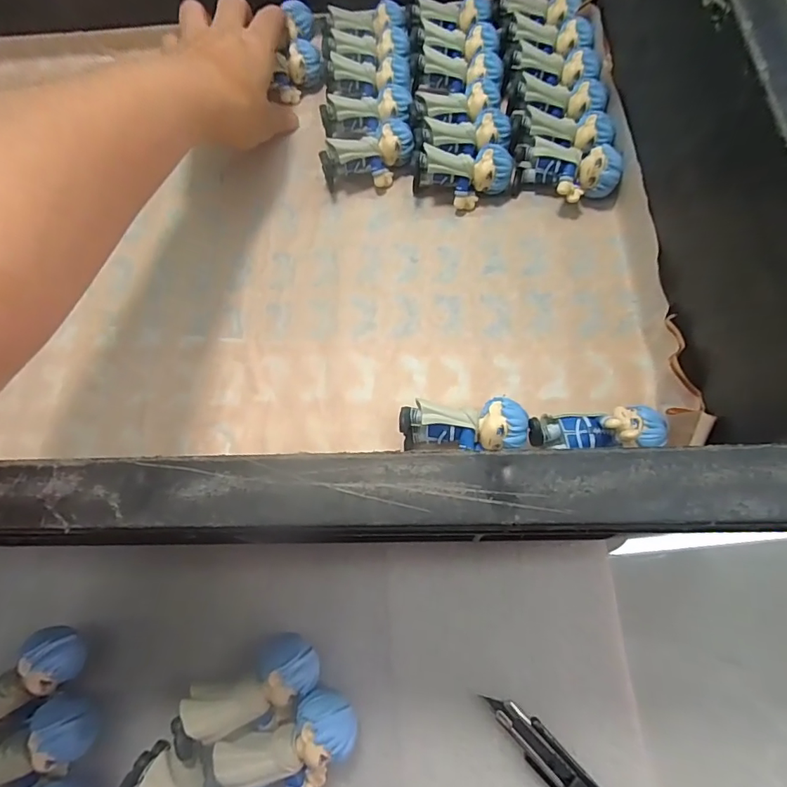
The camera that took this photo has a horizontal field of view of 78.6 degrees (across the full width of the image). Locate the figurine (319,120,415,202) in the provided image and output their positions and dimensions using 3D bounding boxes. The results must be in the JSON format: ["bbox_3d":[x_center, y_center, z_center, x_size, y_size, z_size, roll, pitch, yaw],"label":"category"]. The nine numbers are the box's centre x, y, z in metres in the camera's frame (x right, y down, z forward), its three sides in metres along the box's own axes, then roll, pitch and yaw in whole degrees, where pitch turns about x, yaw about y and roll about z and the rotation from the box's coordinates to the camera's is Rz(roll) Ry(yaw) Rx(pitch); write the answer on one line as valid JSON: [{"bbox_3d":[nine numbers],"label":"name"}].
[{"bbox_3d":[-0.016,-0.151,0.315,0.060,0.029,0.025,-20,70,-3],"label":"figurine"}]

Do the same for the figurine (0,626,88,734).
[{"bbox_3d":[-0.173,0.134,0.220,0.057,0.027,0.029,-33,71,-7],"label":"figurine"}]

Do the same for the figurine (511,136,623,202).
[{"bbox_3d":[0.106,-0.134,0.298,0.062,0.028,0.029,12,71,9],"label":"figurine"}]

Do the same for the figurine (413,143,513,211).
[{"bbox_3d":[0.043,-0.137,0.304,0.060,0.032,0.029,10,71,8],"label":"figurine"}]

